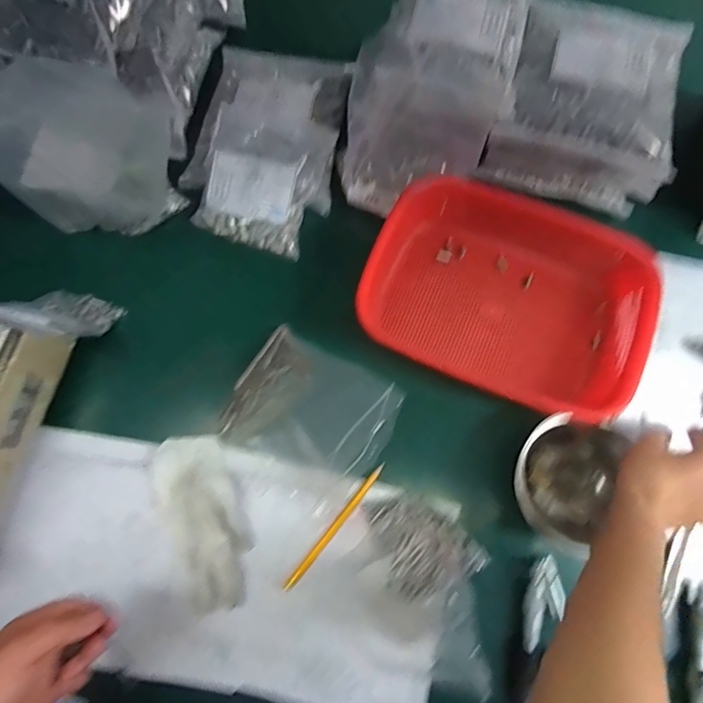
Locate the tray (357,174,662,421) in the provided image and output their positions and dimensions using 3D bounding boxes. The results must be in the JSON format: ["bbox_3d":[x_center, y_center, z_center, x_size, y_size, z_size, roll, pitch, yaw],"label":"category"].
[{"bbox_3d":[0.166,-0.064,0.494,0.286,0.077,0.205,20,76,4],"label":"tray"}]

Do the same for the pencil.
[{"bbox_3d":[-0.016,0.183,0.463,0.009,0.008,0.155,39,78,9],"label":"pencil"}]

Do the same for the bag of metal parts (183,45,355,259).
[{"bbox_3d":[-0.102,-0.270,0.559,0.175,0.053,0.268,15,76,3],"label":"bag of metal parts"}]

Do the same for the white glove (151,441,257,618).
[{"bbox_3d":[-0.151,0.172,0.457,0.076,0.016,0.172,-24,77,-7],"label":"white glove"}]

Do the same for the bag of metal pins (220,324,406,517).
[{"bbox_3d":[-0.048,0.074,0.494,0.170,0.016,0.156,31,77,7],"label":"bag of metal pins"}]

